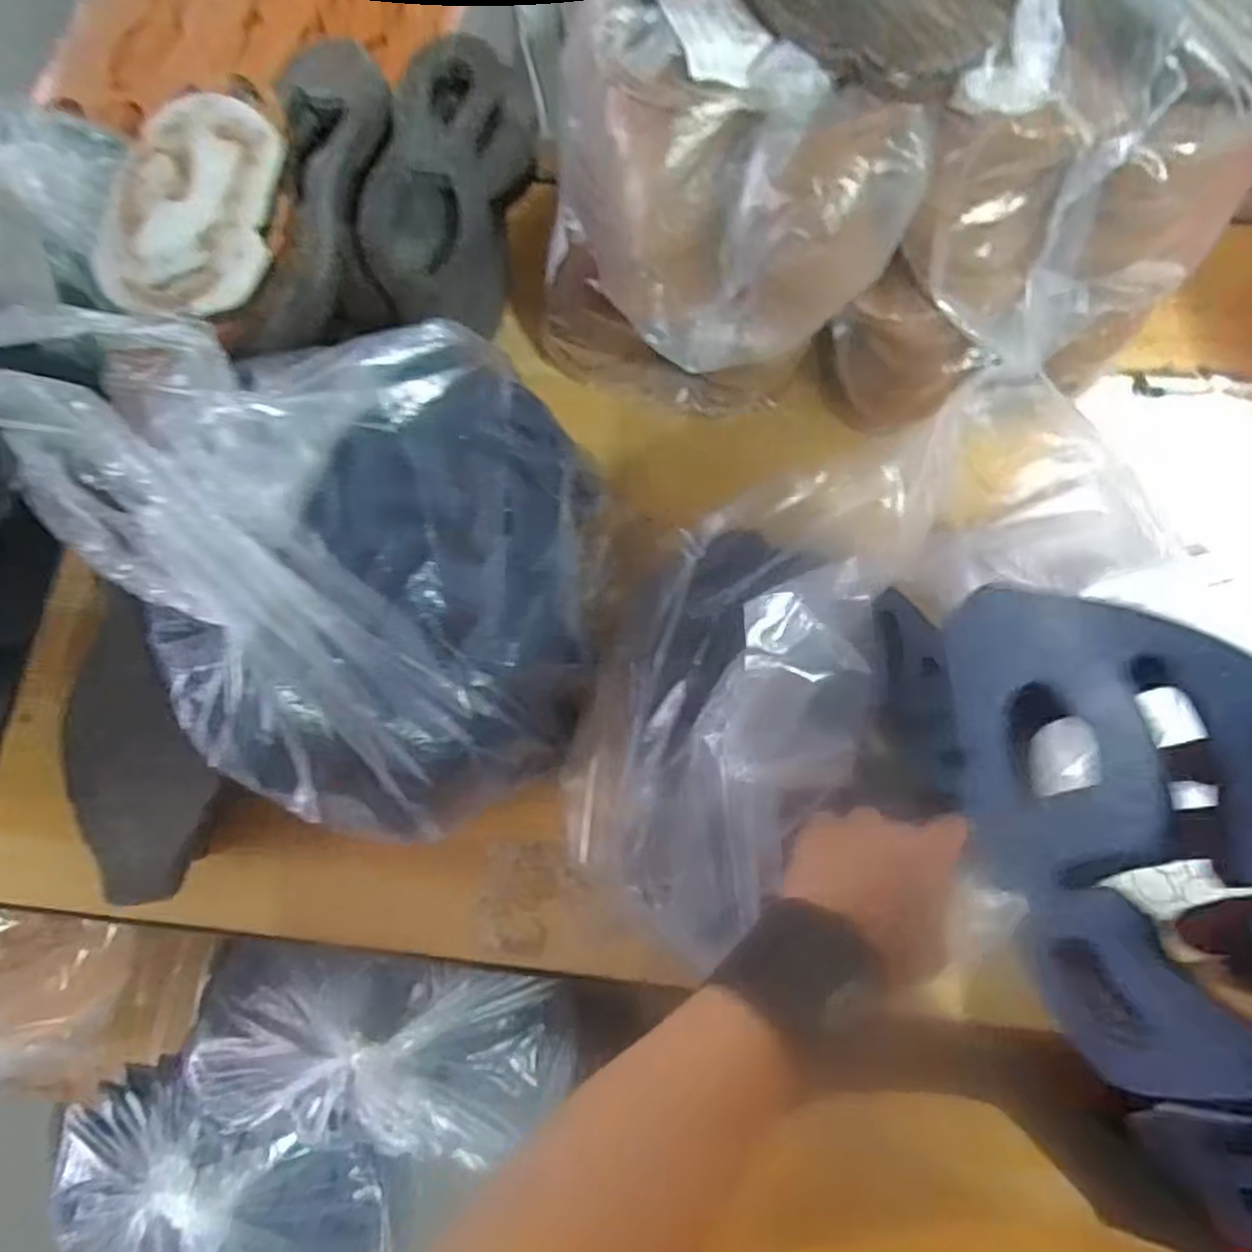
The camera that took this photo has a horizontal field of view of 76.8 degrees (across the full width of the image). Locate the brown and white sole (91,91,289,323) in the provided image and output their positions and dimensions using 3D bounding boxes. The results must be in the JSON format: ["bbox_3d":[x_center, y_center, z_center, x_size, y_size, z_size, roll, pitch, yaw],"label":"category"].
[{"bbox_3d":[-0.268,-0.263,0.488,0.098,0.024,0.155,3,75,3],"label":"brown and white sole"}]

